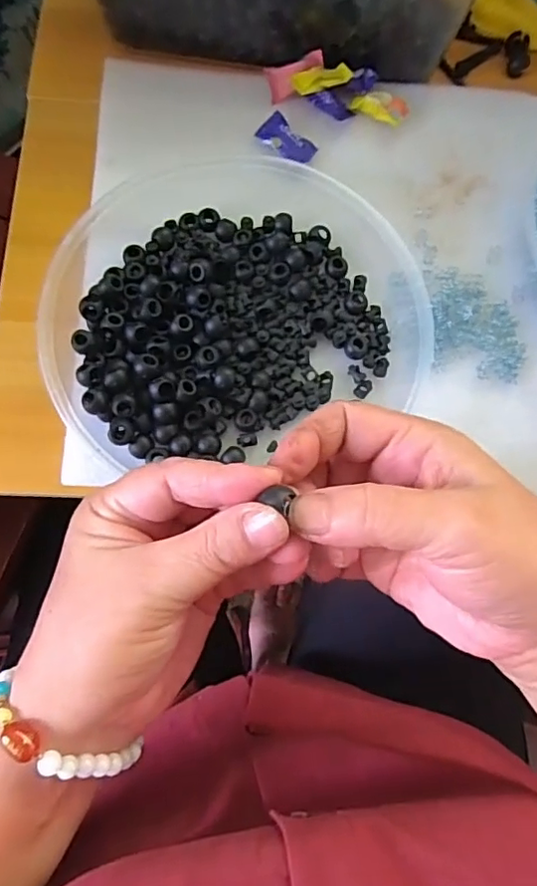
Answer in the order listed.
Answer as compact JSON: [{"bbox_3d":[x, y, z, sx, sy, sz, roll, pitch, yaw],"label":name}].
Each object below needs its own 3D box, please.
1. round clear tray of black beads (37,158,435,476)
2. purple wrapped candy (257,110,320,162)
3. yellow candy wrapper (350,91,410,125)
[{"bbox_3d":[-0.020,-0.093,0.367,0.233,0.051,0.224,0,75,-1],"label":"round clear tray of black beads"},{"bbox_3d":[0.013,-0.216,0.402,0.023,0.005,0.044,-43,80,-11],"label":"purple wrapped candy"},{"bbox_3d":[0.083,-0.252,0.422,0.041,0.008,0.023,22,76,5],"label":"yellow candy wrapper"}]

